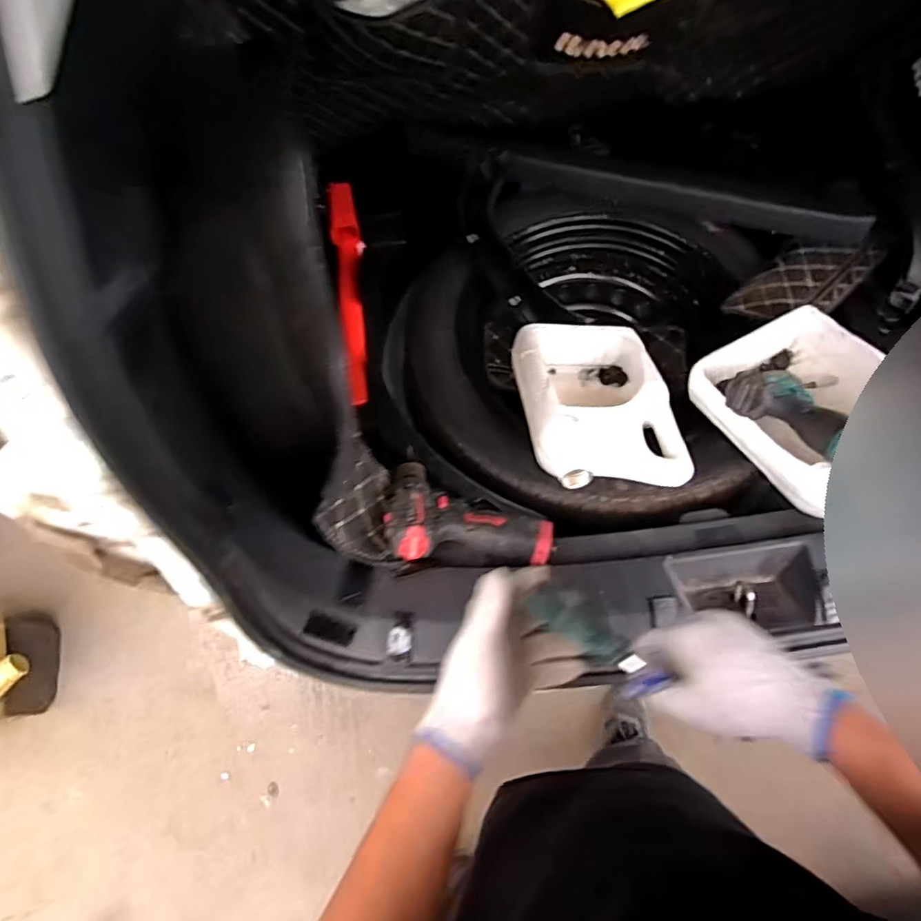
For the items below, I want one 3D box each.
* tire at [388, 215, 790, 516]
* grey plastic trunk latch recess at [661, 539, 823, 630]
[{"bbox_3d":[0.209,-0.169,0.935,0.586,0.193,0.559,-1,66,3],"label":"tire"},{"bbox_3d":[0.340,0.162,0.679,0.165,0.047,0.096,-6,66,1],"label":"grey plastic trunk latch recess"}]

